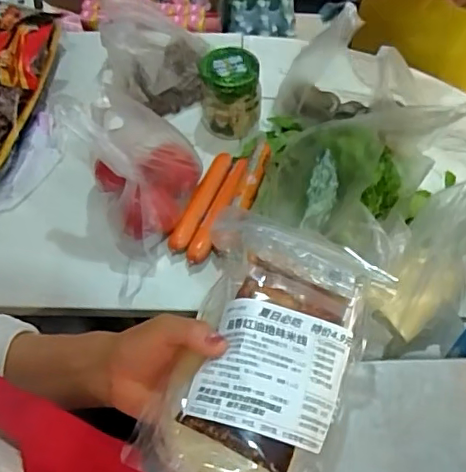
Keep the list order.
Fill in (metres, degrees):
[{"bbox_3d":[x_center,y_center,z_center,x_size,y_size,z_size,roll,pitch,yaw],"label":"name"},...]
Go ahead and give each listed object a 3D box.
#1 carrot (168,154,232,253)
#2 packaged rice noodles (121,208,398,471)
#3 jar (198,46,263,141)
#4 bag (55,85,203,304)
[{"bbox_3d":[-0.043,-0.050,0.777,0.028,0.025,0.163,20,59,13],"label":"carrot"},{"bbox_3d":[0.018,0.070,0.362,0.122,0.031,0.190,21,59,13],"label":"packaged rice noodles"},{"bbox_3d":[-0.004,-0.210,0.847,0.088,0.121,0.084,0,57,0],"label":"jar"},{"bbox_3d":[-0.107,-0.069,0.709,0.157,0.197,0.192,-17,58,-11],"label":"bag"}]

